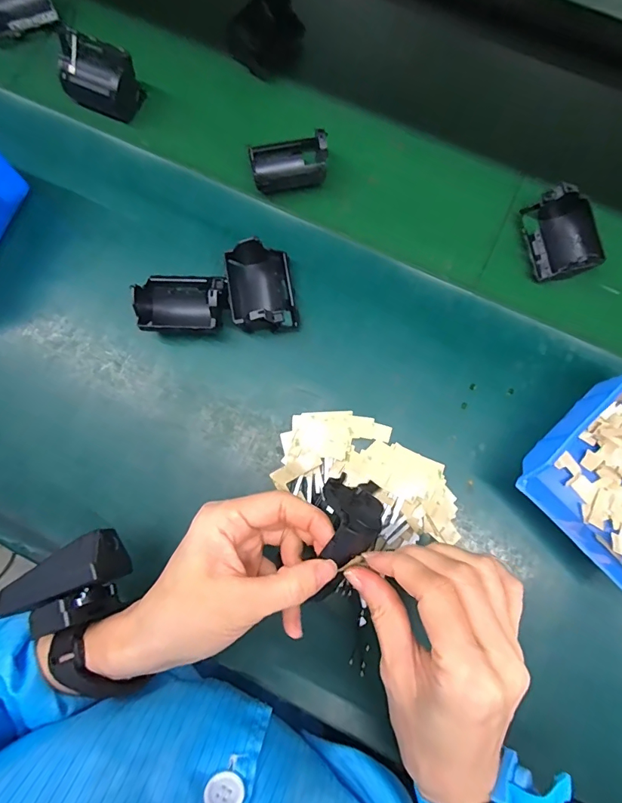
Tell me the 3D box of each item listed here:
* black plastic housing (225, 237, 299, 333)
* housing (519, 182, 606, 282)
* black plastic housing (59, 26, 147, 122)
[{"bbox_3d":[-0.041,-0.093,0.354,0.052,0.042,0.074,-10,80,-1],"label":"black plastic housing"},{"bbox_3d":[0.223,-0.146,0.374,0.052,0.033,0.075,-2,80,0],"label":"housing"},{"bbox_3d":[-0.197,-0.300,0.393,0.064,0.044,0.040,21,81,4],"label":"black plastic housing"}]

